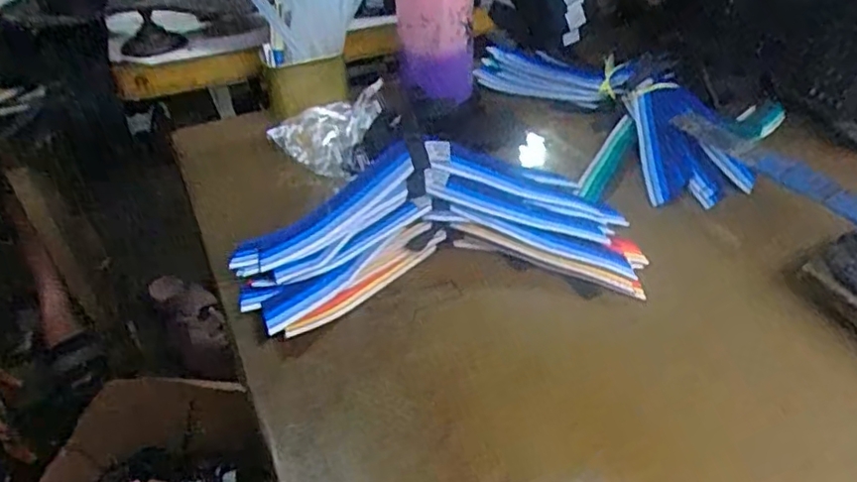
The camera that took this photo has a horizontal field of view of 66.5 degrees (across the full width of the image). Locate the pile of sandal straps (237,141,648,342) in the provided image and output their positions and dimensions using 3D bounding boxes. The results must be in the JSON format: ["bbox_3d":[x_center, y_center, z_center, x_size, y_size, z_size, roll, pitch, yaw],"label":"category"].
[{"bbox_3d":[0.010,-0.015,0.605,0.362,0.061,0.183,-7,39,-6],"label":"pile of sandal straps"}]

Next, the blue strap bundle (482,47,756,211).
[{"bbox_3d":[0.208,-0.172,0.800,0.141,0.049,0.412,-22,43,-23],"label":"blue strap bundle"}]

